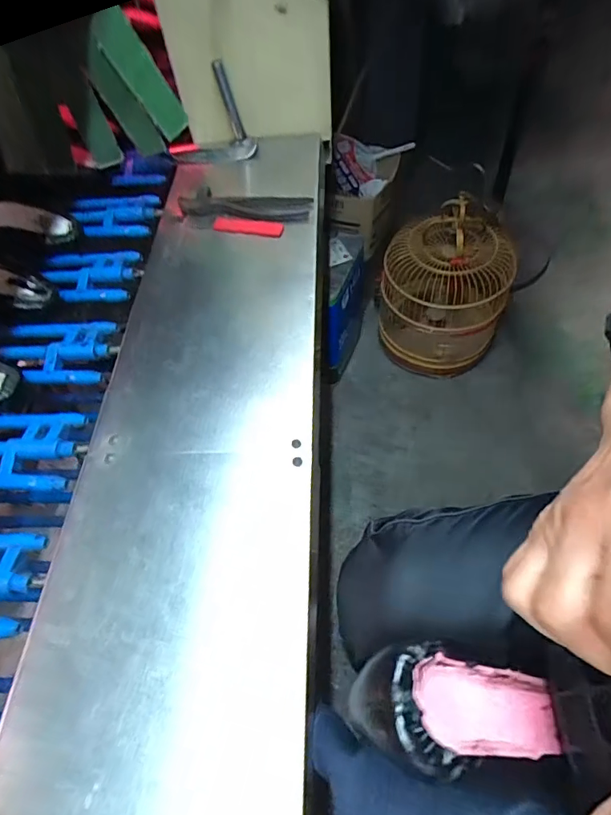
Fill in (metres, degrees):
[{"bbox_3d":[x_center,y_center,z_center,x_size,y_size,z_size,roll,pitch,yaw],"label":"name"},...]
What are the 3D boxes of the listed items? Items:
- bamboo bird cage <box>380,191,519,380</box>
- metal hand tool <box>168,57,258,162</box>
[{"bbox_3d":[0.382,-0.325,1.262,0.330,0.391,0.308,3,59,6],"label":"bamboo bird cage"},{"bbox_3d":[-0.159,-0.457,0.713,0.153,0.148,0.026,9,60,10],"label":"metal hand tool"}]

